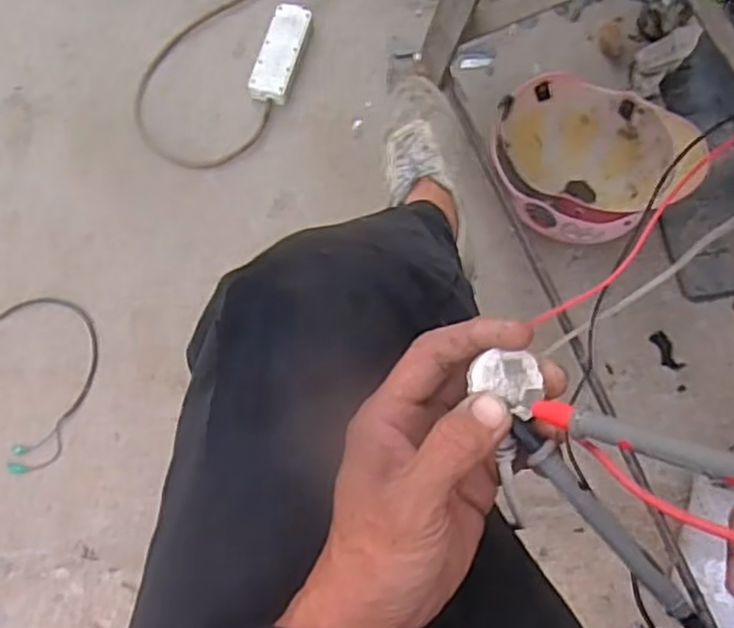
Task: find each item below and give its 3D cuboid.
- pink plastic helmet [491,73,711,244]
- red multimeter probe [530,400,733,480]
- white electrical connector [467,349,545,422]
[{"bbox_3d":[0.297,-0.219,1.025,0.238,0.136,0.247,0,75,-2],"label":"pink plastic helmet"},{"bbox_3d":[0.117,0.050,0.247,0.014,0.145,0.013,41,72,-37],"label":"red multimeter probe"},{"bbox_3d":[0.064,0.033,0.327,0.031,0.008,0.028,0,75,-2],"label":"white electrical connector"}]

